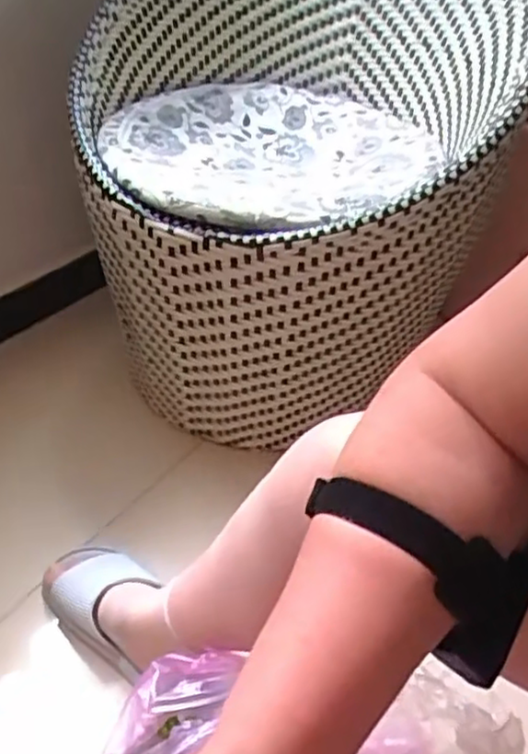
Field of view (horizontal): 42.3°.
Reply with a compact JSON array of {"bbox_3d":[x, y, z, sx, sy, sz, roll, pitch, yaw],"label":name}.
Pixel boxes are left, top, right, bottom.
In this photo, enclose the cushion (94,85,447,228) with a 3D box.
[{"bbox_3d":[0.005,-0.306,0.924,0.423,0.076,0.443,1,39,-7],"label":"cushion"}]

